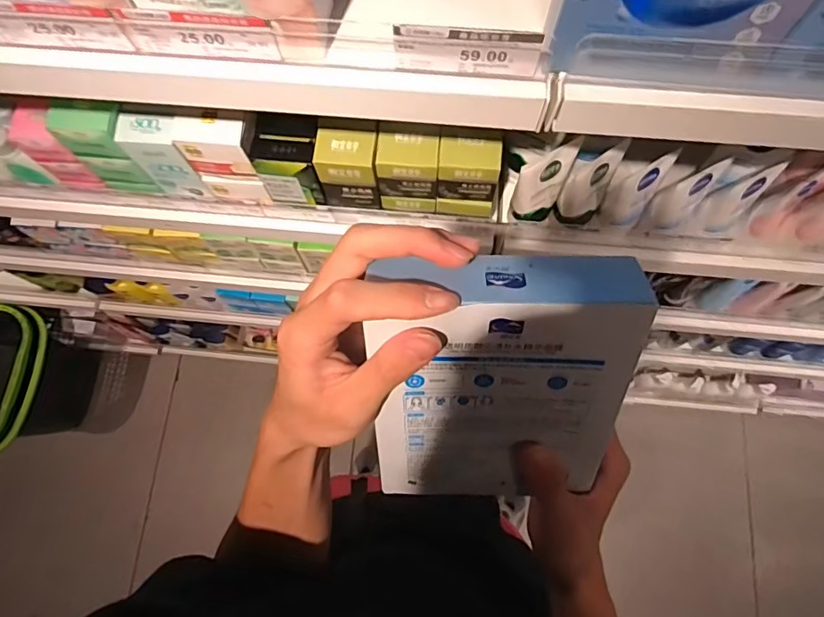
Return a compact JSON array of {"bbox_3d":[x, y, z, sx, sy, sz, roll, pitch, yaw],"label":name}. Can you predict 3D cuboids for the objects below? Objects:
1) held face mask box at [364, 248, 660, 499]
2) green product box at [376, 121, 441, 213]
[{"bbox_3d":[0.049,0.048,0.303,0.138,0.182,0.033,2,39,2],"label":"held face mask box"},{"bbox_3d":[-0.002,-0.153,0.559,0.063,0.093,0.052,6,75,3],"label":"green product box"}]

